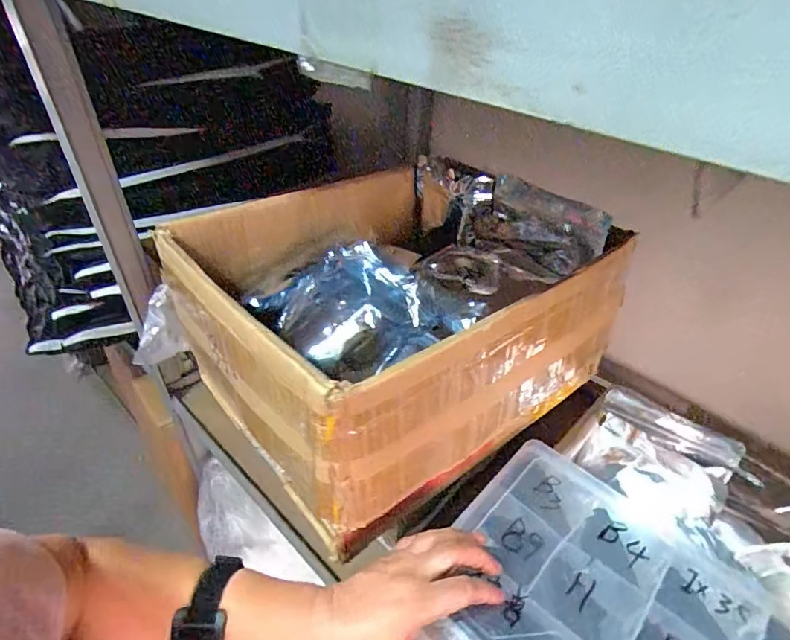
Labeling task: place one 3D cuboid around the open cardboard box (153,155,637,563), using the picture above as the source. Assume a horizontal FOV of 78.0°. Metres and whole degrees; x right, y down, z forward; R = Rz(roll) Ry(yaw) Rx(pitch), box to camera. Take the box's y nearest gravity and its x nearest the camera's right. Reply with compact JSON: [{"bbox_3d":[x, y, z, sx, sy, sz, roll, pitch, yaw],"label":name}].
[{"bbox_3d":[-0.005,-0.023,0.511,0.352,0.162,0.316,-25,46,-31],"label":"open cardboard box"}]

